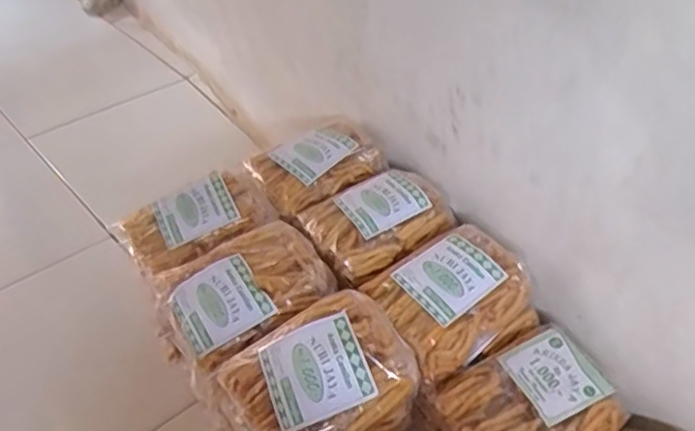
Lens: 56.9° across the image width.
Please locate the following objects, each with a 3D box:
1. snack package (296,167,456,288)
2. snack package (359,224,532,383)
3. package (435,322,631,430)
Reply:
[{"bbox_3d":[0.040,0.002,0.822,0.178,0.049,0.141,-17,45,-19],"label":"snack package"},{"bbox_3d":[0.115,0.090,0.743,0.162,0.072,0.145,-24,48,-25],"label":"snack package"},{"bbox_3d":[0.193,0.203,0.677,0.168,0.051,0.145,-23,47,-24],"label":"package"}]

